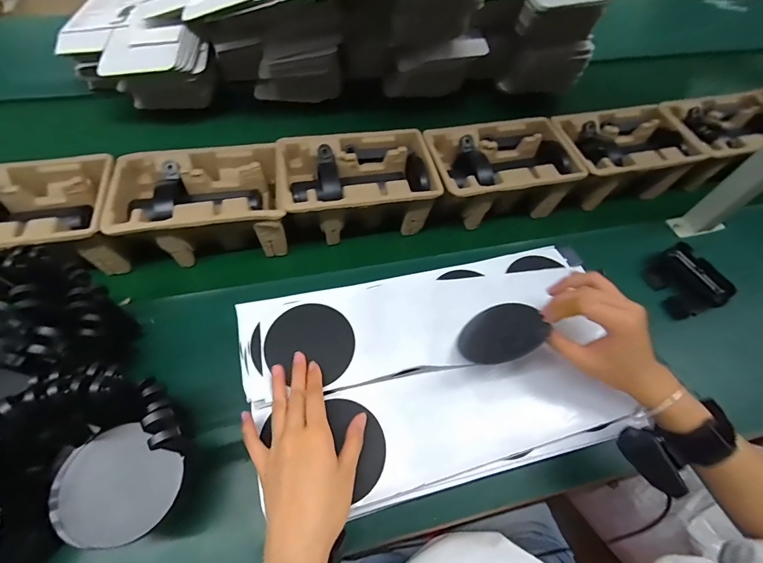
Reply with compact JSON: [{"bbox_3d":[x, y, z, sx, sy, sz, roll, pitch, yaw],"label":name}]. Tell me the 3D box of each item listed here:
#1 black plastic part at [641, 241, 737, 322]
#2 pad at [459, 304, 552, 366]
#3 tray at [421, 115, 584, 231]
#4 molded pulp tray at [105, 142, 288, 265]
[{"bbox_3d":[0.474,-0.001,0.579,0.095,0.048,0.100,-14,60,-13],"label":"black plastic part"},{"bbox_3d":[0.123,0.054,0.391,0.086,0.007,0.083,-21,26,11],"label":"pad"},{"bbox_3d":[0.185,-0.176,0.614,0.221,0.098,0.141,-9,59,-11],"label":"tray"},{"bbox_3d":[-0.257,-0.112,0.548,0.224,0.098,0.142,-9,59,-10],"label":"molded pulp tray"}]

